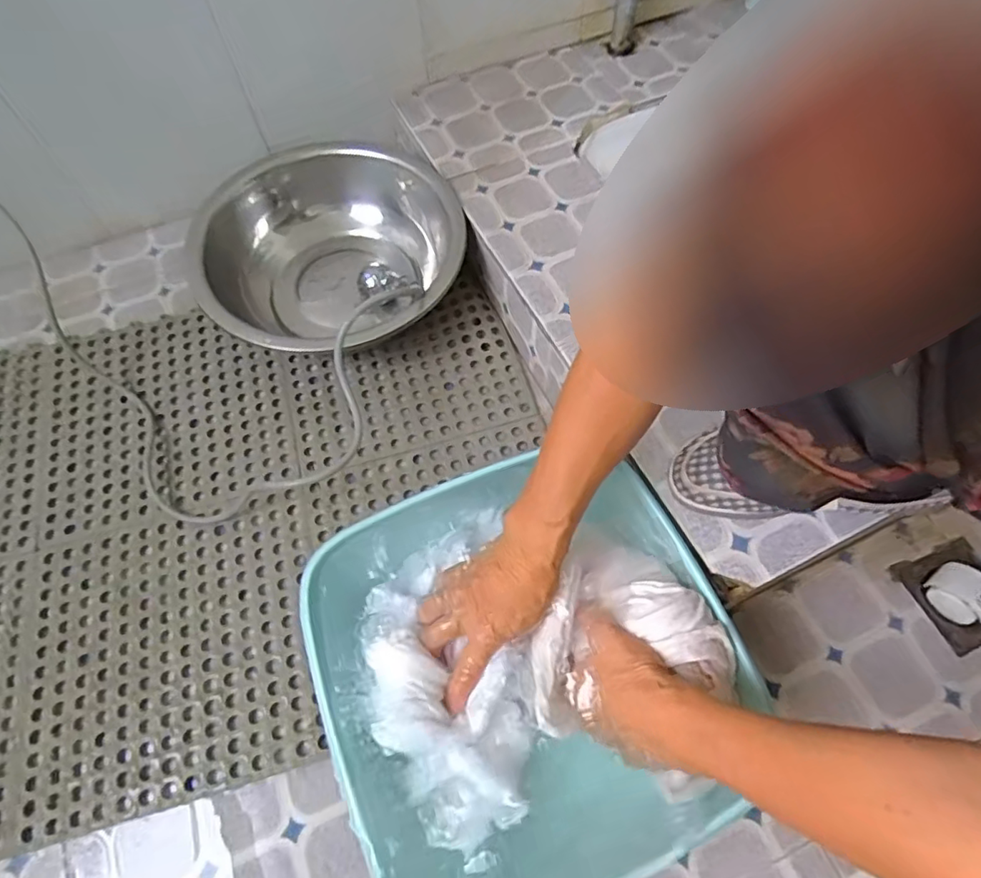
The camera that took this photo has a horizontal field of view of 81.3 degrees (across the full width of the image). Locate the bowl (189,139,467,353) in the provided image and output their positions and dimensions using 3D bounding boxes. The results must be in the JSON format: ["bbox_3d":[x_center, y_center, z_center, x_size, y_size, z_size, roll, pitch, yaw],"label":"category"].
[{"bbox_3d":[-0.191,-0.228,0.744,0.308,0.109,0.327,-1,62,2],"label":"bowl"}]

